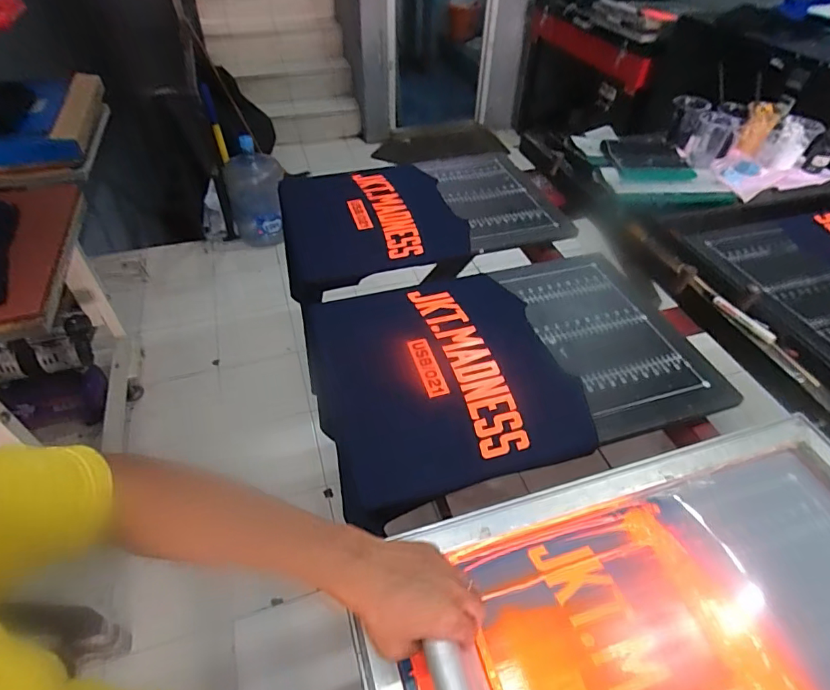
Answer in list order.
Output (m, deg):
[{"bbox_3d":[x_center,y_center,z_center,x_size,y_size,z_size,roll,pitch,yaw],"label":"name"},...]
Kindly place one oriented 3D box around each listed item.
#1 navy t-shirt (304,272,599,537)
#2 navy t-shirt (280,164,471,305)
[{"bbox_3d":[0.034,0.046,0.767,0.374,0.034,0.396,-15,49,-13],"label":"navy t-shirt"},{"bbox_3d":[-0.098,-0.284,1.077,0.385,0.065,0.415,-9,48,-8],"label":"navy t-shirt"}]

